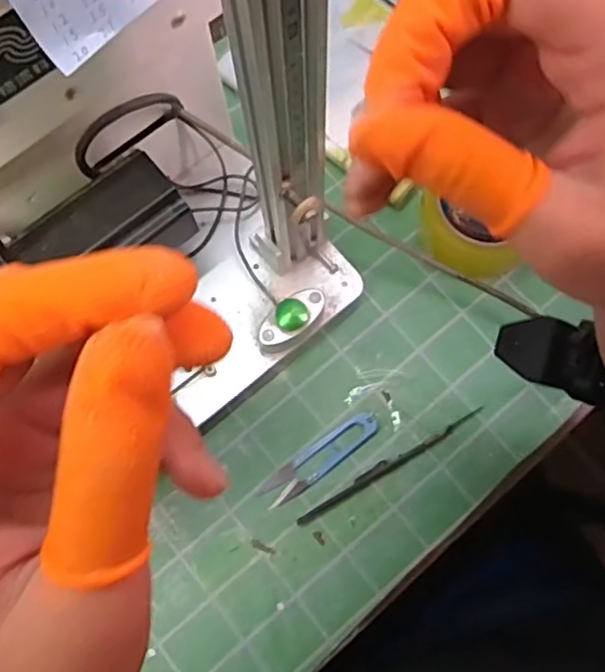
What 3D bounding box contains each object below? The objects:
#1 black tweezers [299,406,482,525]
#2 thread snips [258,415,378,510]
[{"bbox_3d":[0.067,0.097,0.472,0.161,0.005,0.009,-30,77,-7],"label":"black tweezers"},{"bbox_3d":[0.013,0.092,0.473,0.101,0.008,0.025,-37,78,-8],"label":"thread snips"}]

